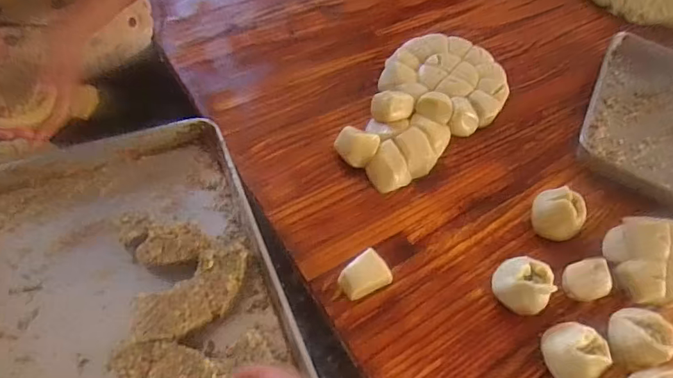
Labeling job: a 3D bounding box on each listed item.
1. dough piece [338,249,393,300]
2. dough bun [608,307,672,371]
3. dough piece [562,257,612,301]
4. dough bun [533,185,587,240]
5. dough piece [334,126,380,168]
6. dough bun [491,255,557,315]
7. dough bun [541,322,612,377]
[{"bbox_3d":[0.037,0.120,0.621,0.063,0.041,0.052,-31,65,-26],"label":"dough piece"},{"bbox_3d":[0.395,0.195,0.610,0.051,0.065,0.074,-6,56,-12],"label":"dough bun"},{"bbox_3d":[0.356,0.135,0.669,0.064,0.047,0.053,-14,57,-12],"label":"dough piece"},{"bbox_3d":[0.334,0.039,0.706,0.059,0.065,0.074,-35,67,-28],"label":"dough bun"},{"bbox_3d":[0.030,-0.064,0.743,0.068,0.042,0.054,18,55,4],"label":"dough piece"},{"bbox_3d":[0.249,0.133,0.633,0.071,0.061,0.068,1,55,-2],"label":"dough bun"},{"bbox_3d":[0.295,0.210,0.590,0.073,0.057,0.067,34,57,15],"label":"dough bun"}]

